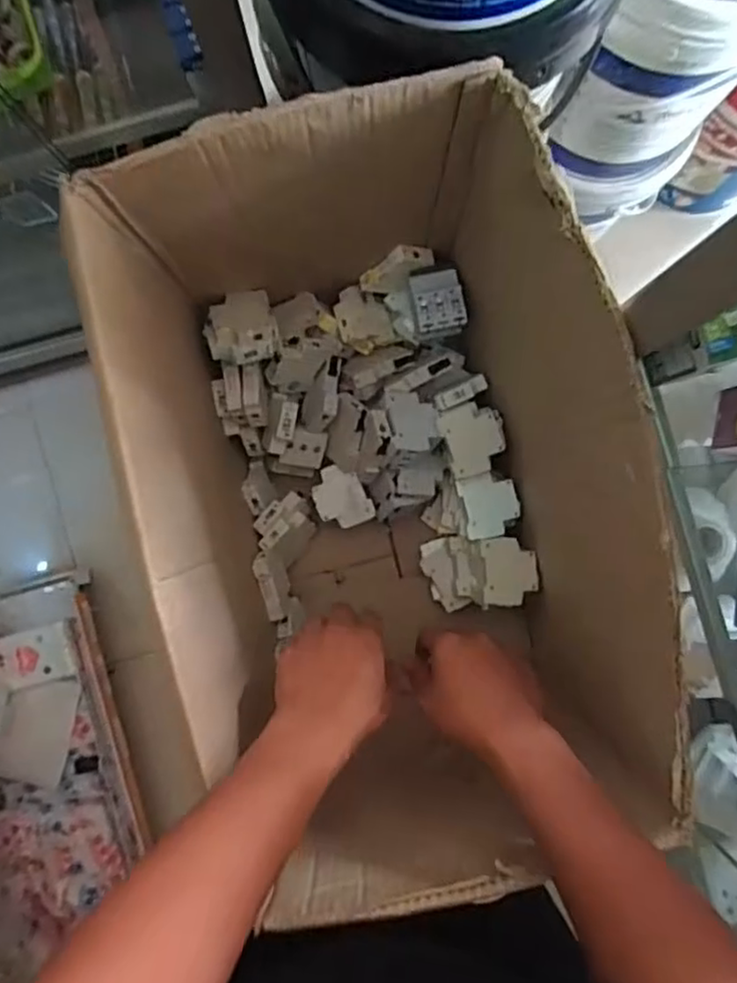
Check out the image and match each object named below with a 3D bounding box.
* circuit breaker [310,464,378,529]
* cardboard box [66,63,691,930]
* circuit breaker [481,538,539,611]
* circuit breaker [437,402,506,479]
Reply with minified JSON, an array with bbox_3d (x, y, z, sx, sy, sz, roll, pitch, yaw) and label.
[{"bbox_3d":[-0.035,0.008,0.850,0.065,0.019,0.079,-24,88,-1],"label":"circuit breaker"},{"bbox_3d":[0.014,0.000,0.678,0.344,0.456,0.554,-14,88,0],"label":"cardboard box"},{"bbox_3d":[0.165,0.094,0.771,0.065,0.023,0.075,-2,88,0],"label":"circuit breaker"},{"bbox_3d":[0.125,-0.062,0.779,0.073,0.015,0.081,-17,88,0],"label":"circuit breaker"}]

